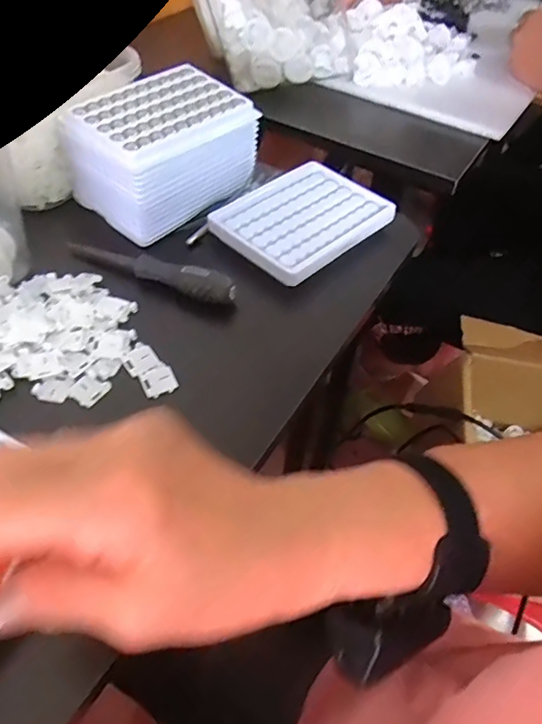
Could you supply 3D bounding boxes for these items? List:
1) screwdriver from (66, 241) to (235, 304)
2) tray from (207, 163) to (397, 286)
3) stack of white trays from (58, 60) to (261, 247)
[{"bbox_3d":[-0.092,-0.070,0.389,0.140,0.021,0.018,20,53,12],"label":"screwdriver"},{"bbox_3d":[0.027,-0.120,0.427,0.099,0.009,0.125,38,58,24],"label":"tray"},{"bbox_3d":[-0.085,-0.176,0.425,0.099,0.069,0.128,36,58,23],"label":"stack of white trays"}]

